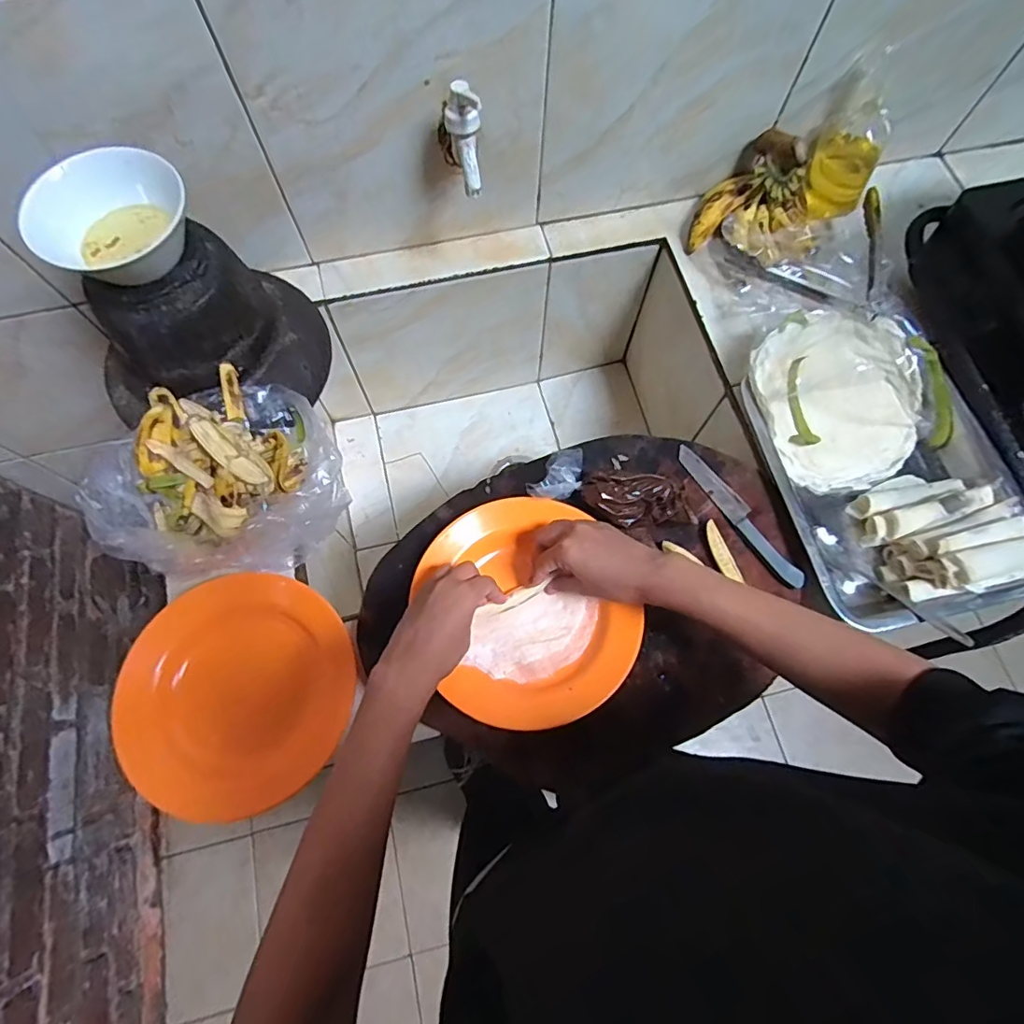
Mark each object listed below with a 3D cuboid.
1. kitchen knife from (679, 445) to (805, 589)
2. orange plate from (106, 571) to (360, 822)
[{"bbox_3d":[0.238,0.000,0.562,0.026,0.011,0.179,-31,74,-12],"label":"kitchen knife"},{"bbox_3d":[-0.253,0.166,0.504,0.203,0.028,0.202,3,75,-13],"label":"orange plate"}]

